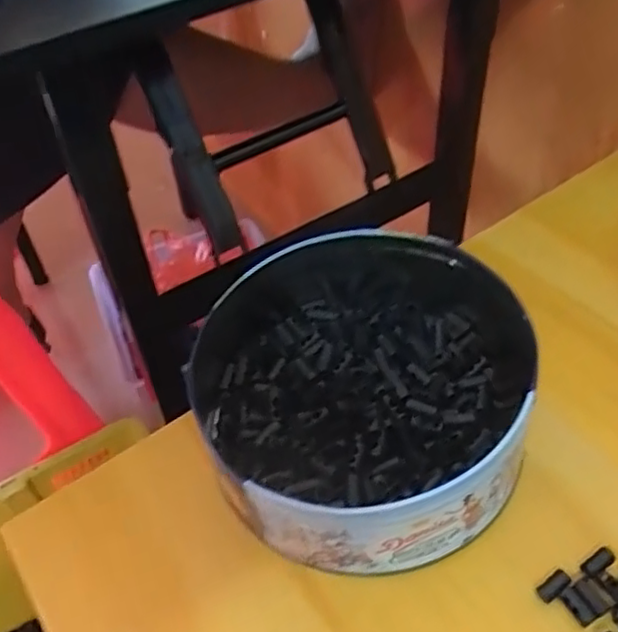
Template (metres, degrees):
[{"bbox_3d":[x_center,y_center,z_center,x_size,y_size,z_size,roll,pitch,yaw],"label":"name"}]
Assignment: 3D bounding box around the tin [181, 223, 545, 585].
[{"bbox_3d":[0.035,0.039,0.385,0.191,0.072,0.195,-3,47,3],"label":"tin"}]

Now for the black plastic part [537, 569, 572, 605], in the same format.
[{"bbox_3d":[0.124,0.135,0.330,0.019,0.004,0.009,-28,51,-20],"label":"black plastic part"}]

